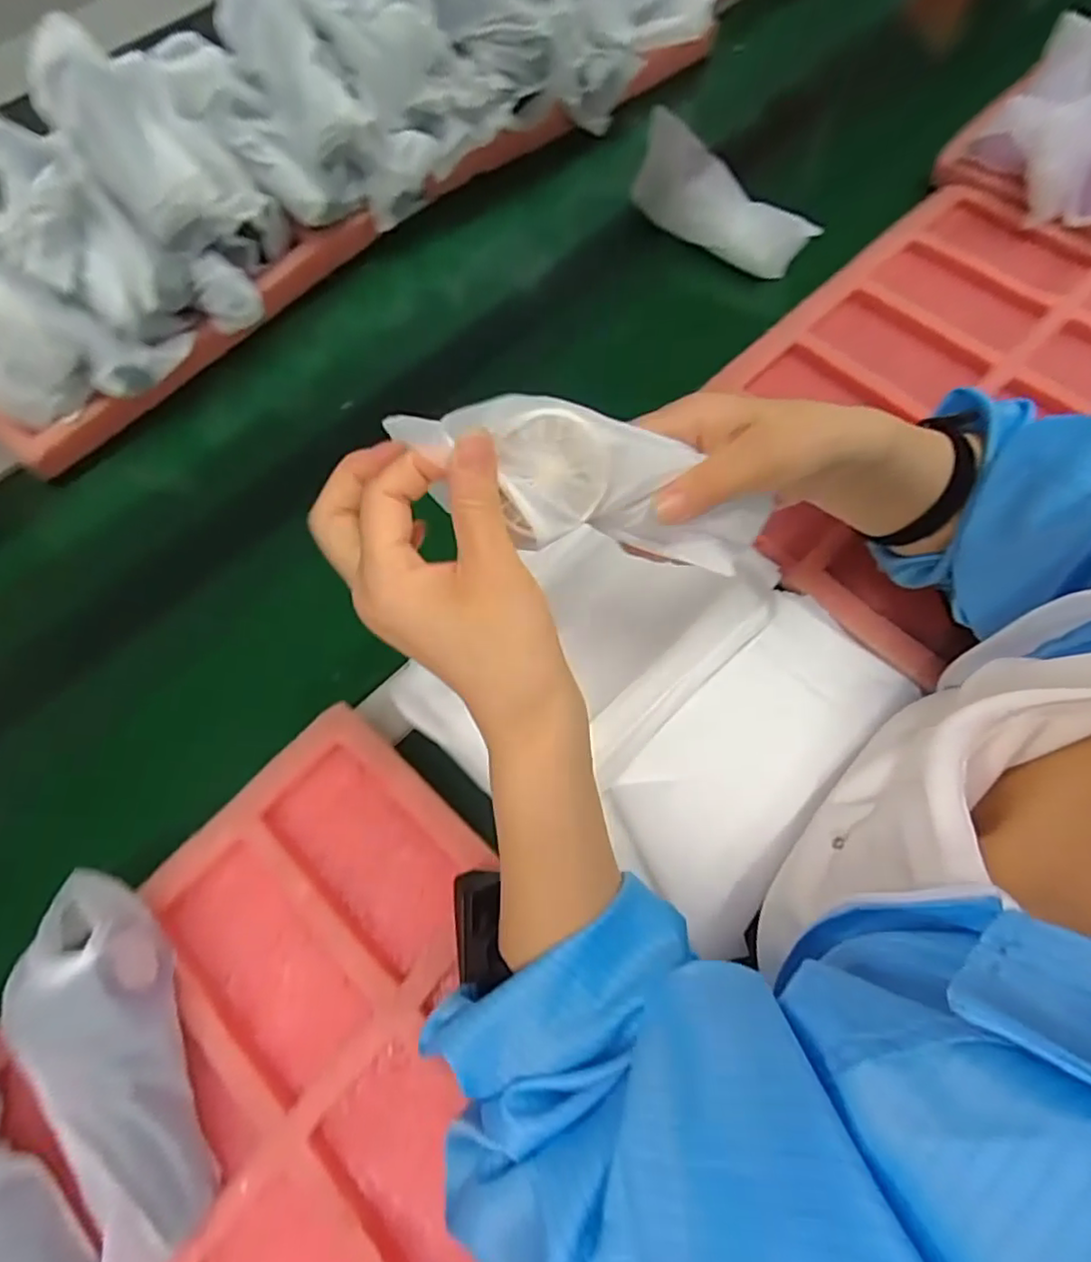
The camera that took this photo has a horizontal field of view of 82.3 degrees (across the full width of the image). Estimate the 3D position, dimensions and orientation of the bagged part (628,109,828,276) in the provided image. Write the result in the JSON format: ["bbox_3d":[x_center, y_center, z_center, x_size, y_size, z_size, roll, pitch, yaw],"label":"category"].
[{"bbox_3d":[0.168,-0.414,0.609,0.181,0.059,0.063,36,72,-1],"label":"bagged part"}]

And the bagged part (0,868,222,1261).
[{"bbox_3d":[-0.223,0.220,0.325,0.058,0.061,0.188,-28,67,-9],"label":"bagged part"}]

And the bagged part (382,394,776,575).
[{"bbox_3d":[0.025,-0.064,0.275,0.181,0.059,0.019,3,27,-28],"label":"bagged part"}]

